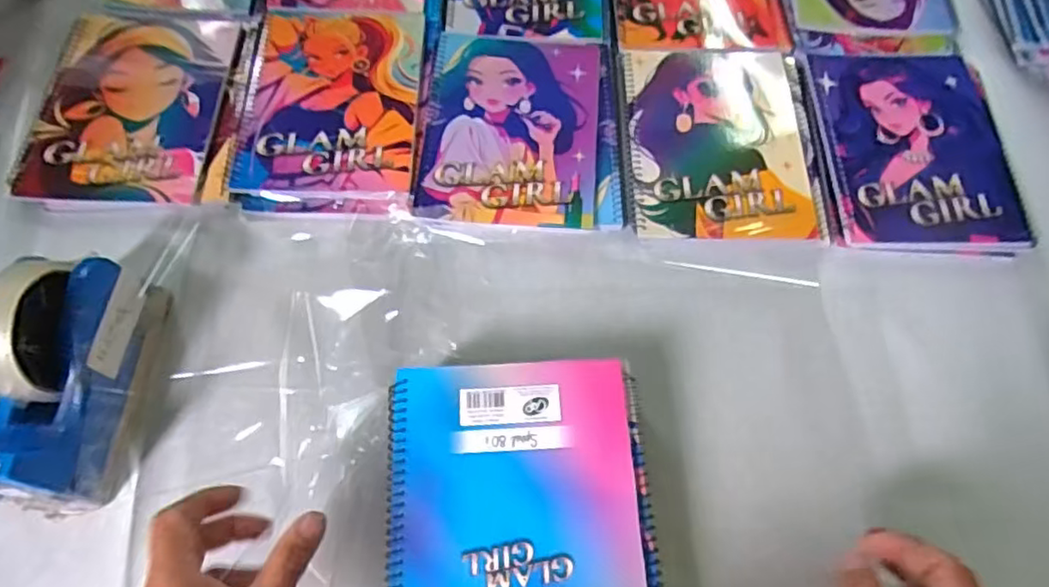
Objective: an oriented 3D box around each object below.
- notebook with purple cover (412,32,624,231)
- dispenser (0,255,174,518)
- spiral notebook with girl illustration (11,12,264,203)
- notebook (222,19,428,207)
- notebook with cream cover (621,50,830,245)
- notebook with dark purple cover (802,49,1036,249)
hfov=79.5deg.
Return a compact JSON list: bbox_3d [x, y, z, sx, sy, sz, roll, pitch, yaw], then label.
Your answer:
[{"bbox_3d":[0.000,-0.145,0.544,0.165,0.009,0.193,4,69,0],"label":"notebook with purple cover"},{"bbox_3d":[-0.302,0.054,0.407,0.059,0.105,0.160,3,69,0],"label":"dispenser"},{"bbox_3d":[-0.326,-0.166,0.546,0.165,0.012,0.195,1,69,-1],"label":"spiral notebook with girl illustration"},{"bbox_3d":[-0.167,-0.169,0.551,0.149,0.008,0.199,2,69,0],"label":"notebook"},{"bbox_3d":[0.167,-0.132,0.539,0.155,0.010,0.193,1,69,-1],"label":"notebook with cream cover"},{"bbox_3d":[0.332,-0.134,0.539,0.153,0.016,0.206,2,69,0],"label":"notebook with dark purple cover"}]

